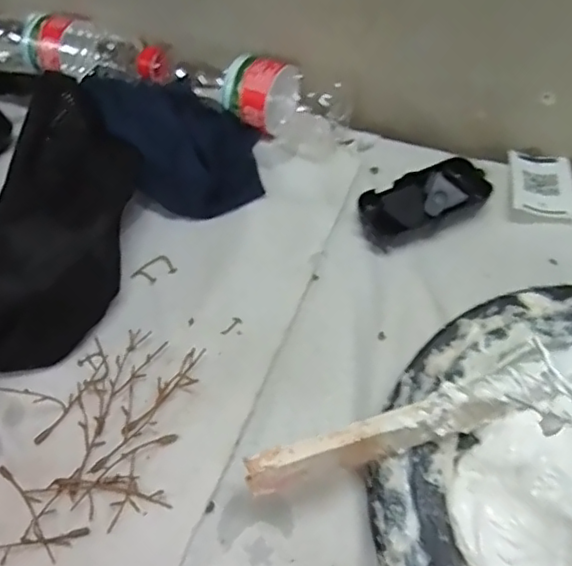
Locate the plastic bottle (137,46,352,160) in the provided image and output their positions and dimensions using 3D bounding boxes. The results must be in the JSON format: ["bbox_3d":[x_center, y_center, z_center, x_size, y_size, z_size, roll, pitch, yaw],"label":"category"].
[{"bbox_3d":[-0.042,-0.183,0.560,0.209,0.064,0.062,23,64,16],"label":"plastic bottle"}]

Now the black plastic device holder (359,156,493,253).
[{"bbox_3d":[0.116,-0.066,0.502,0.107,0.027,0.052,-21,61,-8],"label":"black plastic device holder"}]

